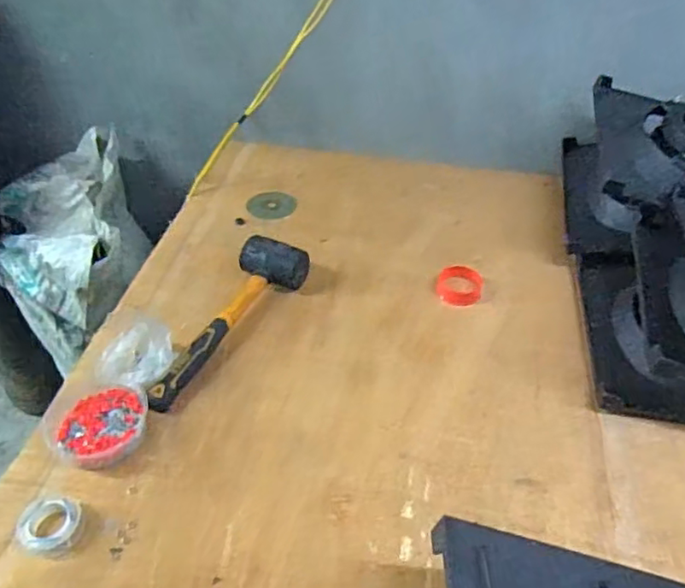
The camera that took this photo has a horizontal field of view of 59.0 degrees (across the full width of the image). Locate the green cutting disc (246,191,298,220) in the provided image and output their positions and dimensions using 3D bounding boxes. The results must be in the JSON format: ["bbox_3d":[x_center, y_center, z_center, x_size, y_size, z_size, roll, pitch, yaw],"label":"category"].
[{"bbox_3d":[-0.128,-0.161,1.104,0.092,0.004,0.074,-18,55,-26],"label":"green cutting disc"}]

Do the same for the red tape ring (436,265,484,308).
[{"bbox_3d":[0.180,-0.013,0.928,0.068,0.026,0.062,1,42,-1],"label":"red tape ring"}]

